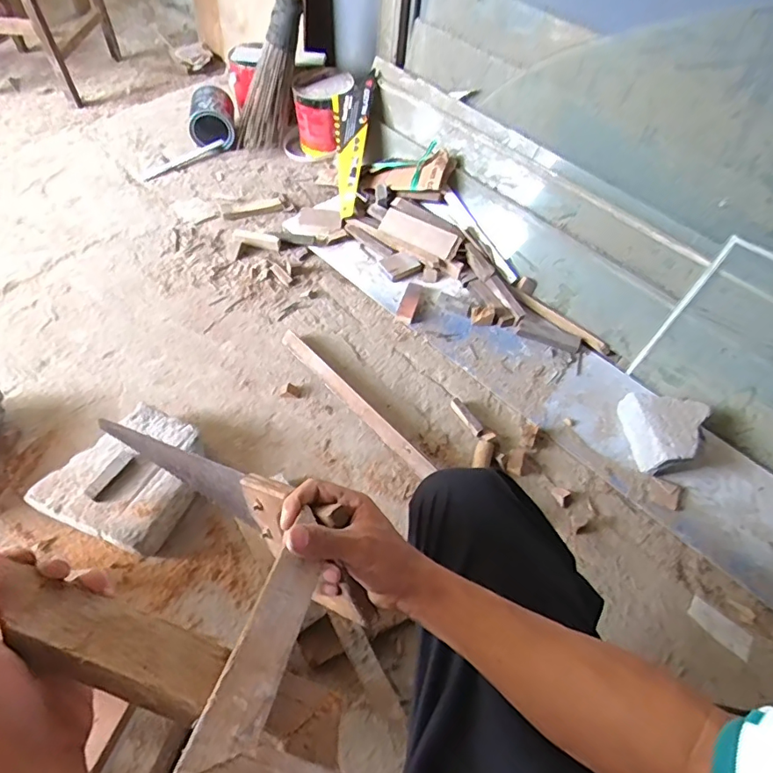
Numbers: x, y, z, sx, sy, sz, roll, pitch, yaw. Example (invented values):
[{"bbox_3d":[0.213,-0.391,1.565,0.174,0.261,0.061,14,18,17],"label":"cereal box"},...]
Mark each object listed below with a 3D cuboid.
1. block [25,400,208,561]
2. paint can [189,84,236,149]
[{"bbox_3d":[-0.389,0.132,0.776,0.193,0.067,0.203,20,57,9],"label":"block"},{"bbox_3d":[-0.452,-0.692,1.323,0.118,0.115,0.118,-3,56,-7],"label":"paint can"}]

